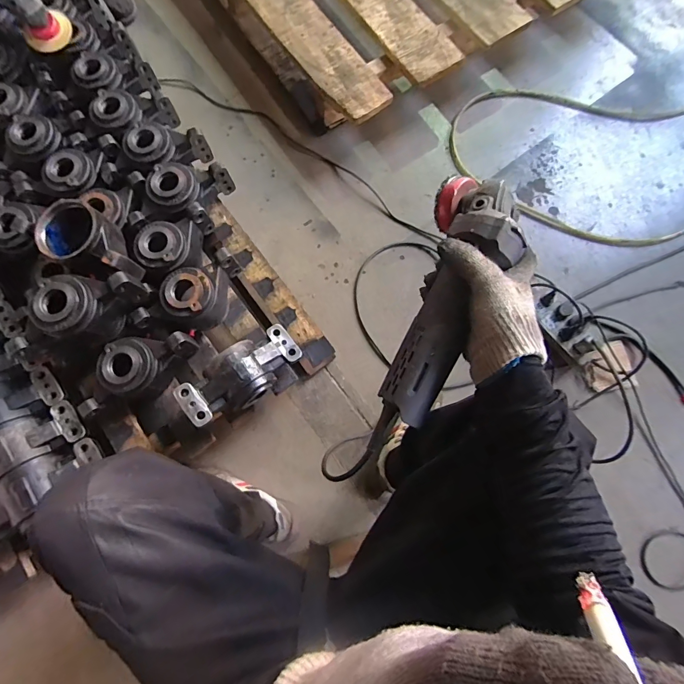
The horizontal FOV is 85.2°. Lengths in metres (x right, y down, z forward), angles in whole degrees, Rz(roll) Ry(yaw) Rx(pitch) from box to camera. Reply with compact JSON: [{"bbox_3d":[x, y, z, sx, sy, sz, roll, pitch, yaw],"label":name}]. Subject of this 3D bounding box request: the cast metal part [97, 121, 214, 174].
[{"bbox_3d":[-0.395,-0.412,0.803,0.201,0.079,0.104,-21,79,-3],"label":"cast metal part"}]

